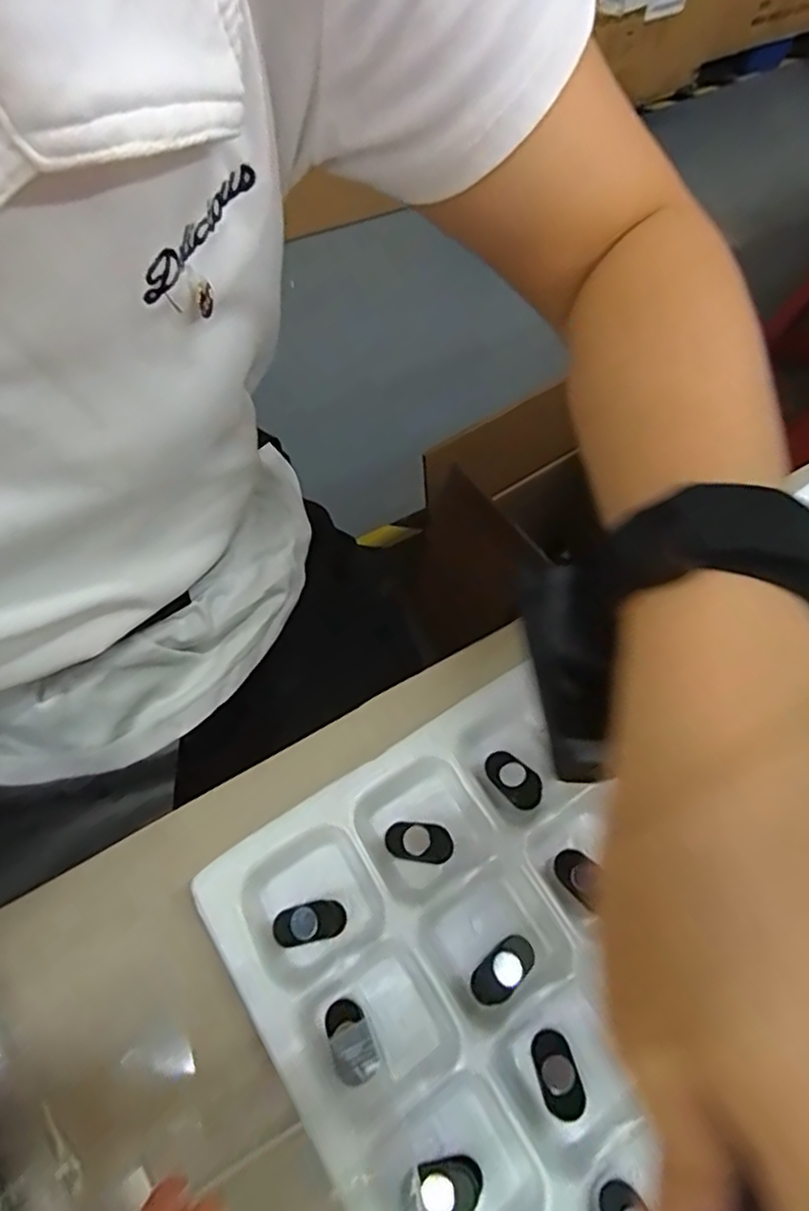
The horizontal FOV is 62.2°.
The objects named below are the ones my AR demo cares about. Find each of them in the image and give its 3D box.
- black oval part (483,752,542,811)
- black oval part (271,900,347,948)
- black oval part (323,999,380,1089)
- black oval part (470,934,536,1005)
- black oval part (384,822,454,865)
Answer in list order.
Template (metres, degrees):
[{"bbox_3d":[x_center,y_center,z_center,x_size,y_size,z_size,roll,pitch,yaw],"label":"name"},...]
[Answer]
[{"bbox_3d":[0.040,0.064,0.246,0.012,0.010,0.023,-39,70,-19],"label":"black oval part"},{"bbox_3d":[-0.032,0.105,0.223,0.024,0.008,0.011,-9,63,-6],"label":"black oval part"},{"bbox_3d":[-0.017,0.135,0.207,0.013,0.009,0.023,-21,65,-12],"label":"black oval part"},{"bbox_3d":[0.032,0.118,0.217,0.023,0.008,0.012,-39,70,-19],"label":"black oval part"},{"bbox_3d":[0.005,0.083,0.235,0.023,0.010,0.012,11,63,5],"label":"black oval part"}]

